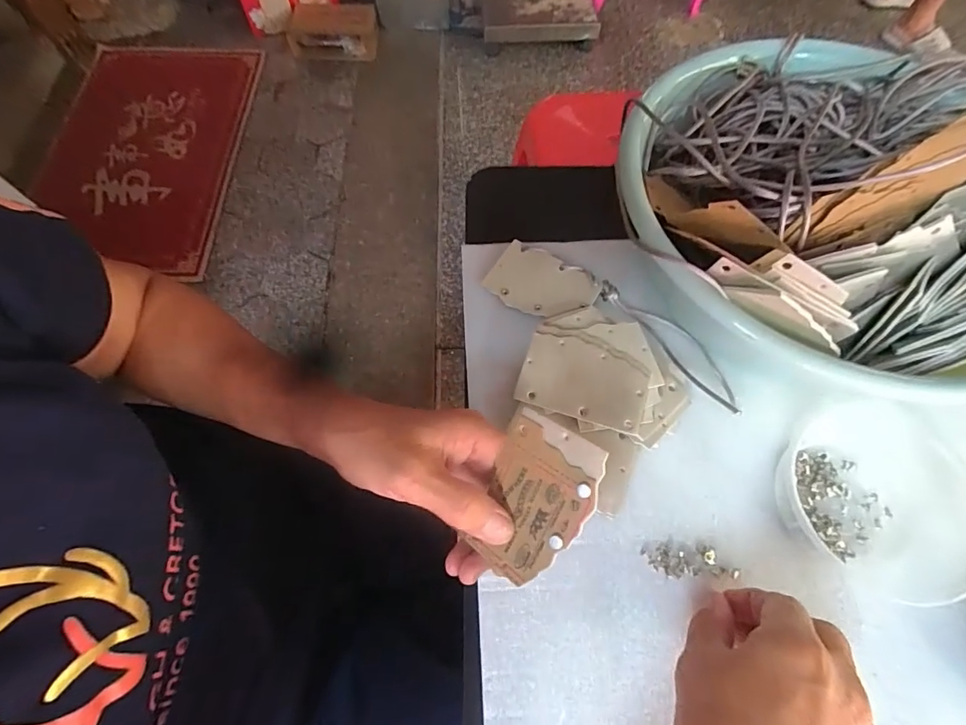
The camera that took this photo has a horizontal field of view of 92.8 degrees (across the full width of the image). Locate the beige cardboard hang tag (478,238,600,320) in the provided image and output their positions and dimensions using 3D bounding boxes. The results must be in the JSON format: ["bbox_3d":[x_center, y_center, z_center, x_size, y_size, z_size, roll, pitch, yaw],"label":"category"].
[{"bbox_3d":[0.046,-0.063,0.368,0.084,0.004,0.055,29,73,17],"label":"beige cardboard hang tag"}]

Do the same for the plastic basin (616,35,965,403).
[{"bbox_3d":[0.233,-0.121,0.324,0.260,0.116,0.267,0,66,0],"label":"plastic basin"}]

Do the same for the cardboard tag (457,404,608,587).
[{"bbox_3d":[0.025,0.074,0.243,0.057,0.004,0.083,28,97,32],"label":"cardboard tag"}]

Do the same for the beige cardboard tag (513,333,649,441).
[{"bbox_3d":[0.069,0.012,0.317,0.083,0.006,0.055,16,71,13],"label":"beige cardboard tag"}]

